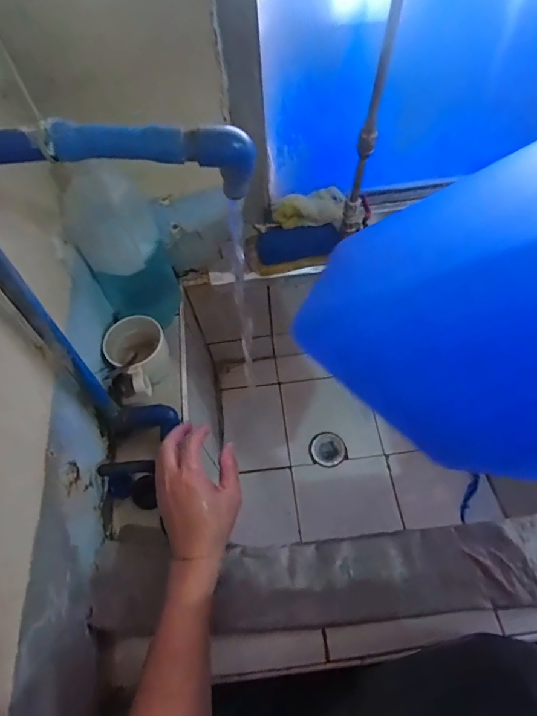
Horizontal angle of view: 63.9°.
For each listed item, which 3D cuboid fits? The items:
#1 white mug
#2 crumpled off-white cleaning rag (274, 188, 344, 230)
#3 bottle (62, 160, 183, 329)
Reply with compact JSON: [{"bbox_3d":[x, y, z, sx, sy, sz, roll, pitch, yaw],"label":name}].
[{"bbox_3d":[-0.189,-0.004,0.656,0.092,0.077,0.106,-39,64,-18],"label":"white mug"},{"bbox_3d":[0.073,-0.273,0.773,0.125,0.045,0.062,1,59,4],"label":"crumpled off-white cleaning rag"},{"bbox_3d":[-0.213,-0.160,0.651,0.116,0.284,0.103,-21,60,-9],"label":"bottle"}]

